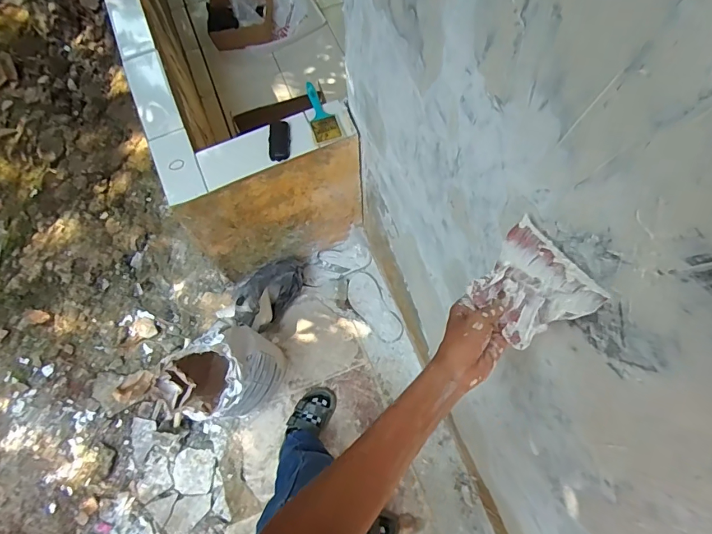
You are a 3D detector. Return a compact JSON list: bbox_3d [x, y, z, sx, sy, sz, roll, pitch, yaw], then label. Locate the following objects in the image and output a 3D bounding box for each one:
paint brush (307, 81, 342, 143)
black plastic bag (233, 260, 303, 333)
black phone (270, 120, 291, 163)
[{"bbox_3d":[-0.097,-0.407,1.125,0.064,0.010,0.187,-18,70,-6],"label":"paint brush"},{"bbox_3d":[-0.313,0.083,1.523,0.179,0.136,0.285,28,72,10],"label":"black plastic bag"},{"bbox_3d":[-0.194,-0.319,1.104,0.051,0.010,0.106,0,83,0],"label":"black phone"}]

